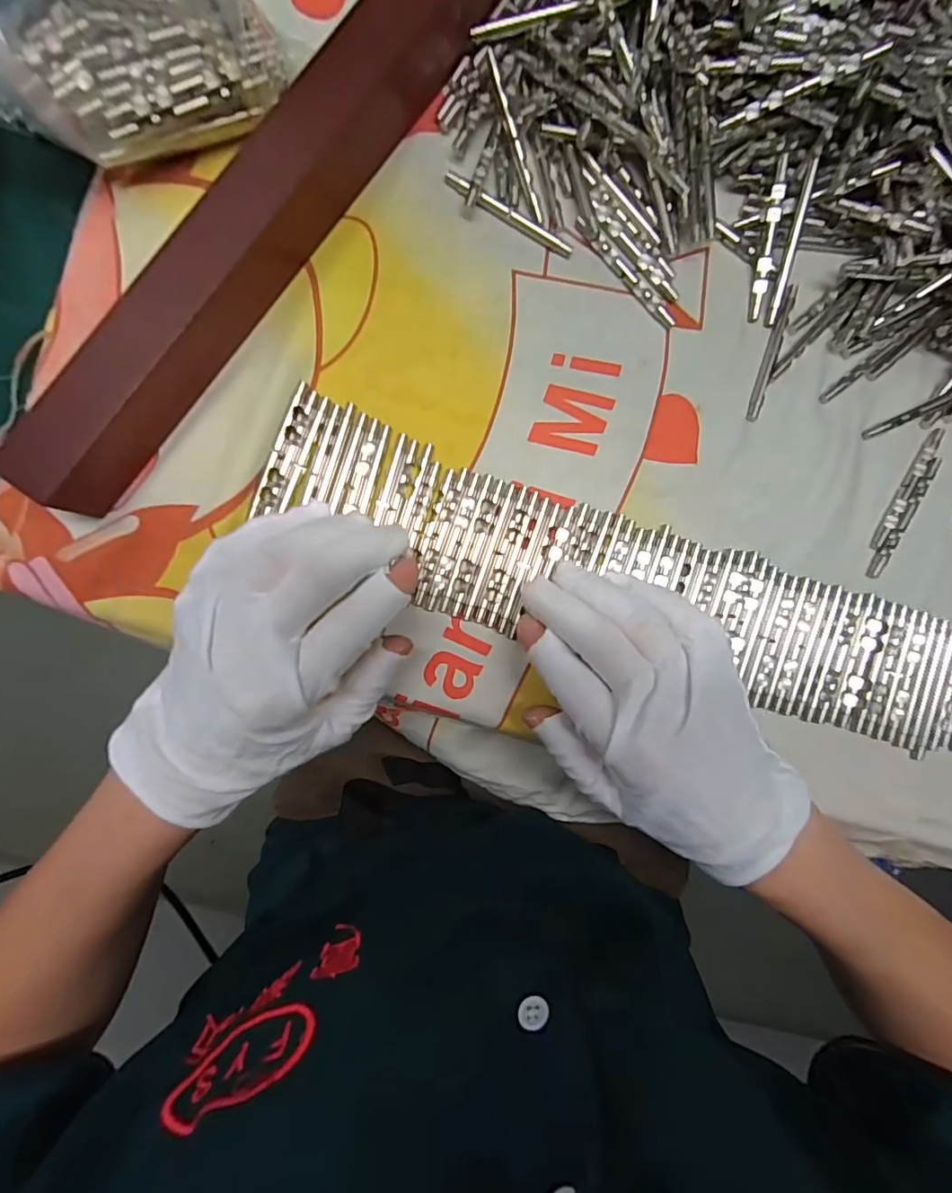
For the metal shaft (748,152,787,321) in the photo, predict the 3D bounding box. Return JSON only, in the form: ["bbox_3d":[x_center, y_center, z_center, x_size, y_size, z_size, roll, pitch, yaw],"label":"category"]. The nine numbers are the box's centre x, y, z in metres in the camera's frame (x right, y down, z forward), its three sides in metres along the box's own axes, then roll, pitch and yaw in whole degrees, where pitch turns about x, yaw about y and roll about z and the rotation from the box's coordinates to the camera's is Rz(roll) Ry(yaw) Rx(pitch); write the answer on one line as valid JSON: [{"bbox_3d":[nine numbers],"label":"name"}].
[{"bbox_3d":[0.140,-0.169,0.245,0.007,0.004,0.067,2,106,-4],"label":"metal shaft"}]

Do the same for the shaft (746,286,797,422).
[{"bbox_3d":[0.146,-0.120,0.253,0.007,0.004,0.066,16,92,-5],"label":"shaft"}]

